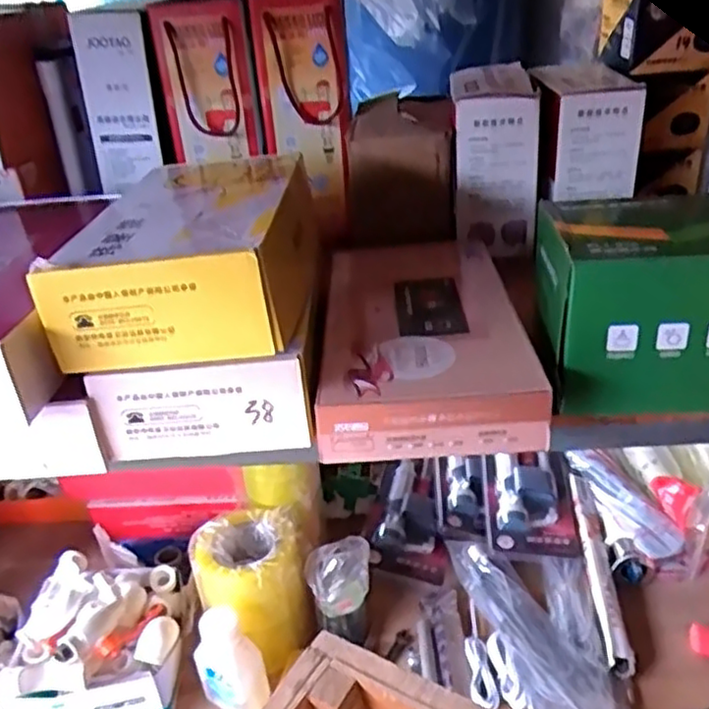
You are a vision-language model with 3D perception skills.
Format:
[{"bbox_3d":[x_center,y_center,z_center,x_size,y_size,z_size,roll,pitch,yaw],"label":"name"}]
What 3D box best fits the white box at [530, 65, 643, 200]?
[{"bbox_3d":[0.293,-0.289,0.898,0.123,0.124,0.162,-3,30,6],"label":"white box"}]

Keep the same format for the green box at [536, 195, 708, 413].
[{"bbox_3d":[0.269,-0.046,0.593,0.200,0.135,0.121,-3,30,7],"label":"green box"}]

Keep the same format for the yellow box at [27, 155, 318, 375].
[{"bbox_3d":[-0.134,-0.091,0.615,0.175,0.087,0.260,-3,30,6],"label":"yellow box"}]

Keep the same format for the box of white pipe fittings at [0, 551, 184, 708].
[{"bbox_3d":[-0.324,0.369,0.913,0.207,0.126,0.204,-6,30,1],"label":"box of white pipe fittings"}]

